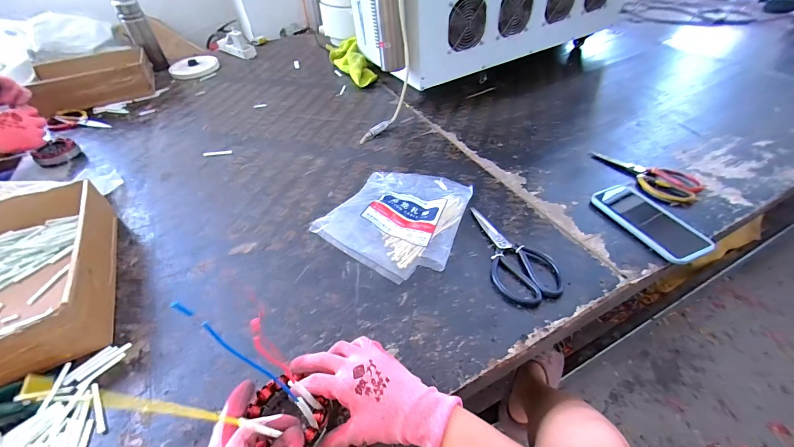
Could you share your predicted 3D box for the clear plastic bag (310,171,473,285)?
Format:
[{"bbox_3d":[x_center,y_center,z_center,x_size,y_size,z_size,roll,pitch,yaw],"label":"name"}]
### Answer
[{"bbox_3d":[0.006,-0.025,0.572,0.201,0.056,0.258,12,47,16],"label":"clear plastic bag"}]

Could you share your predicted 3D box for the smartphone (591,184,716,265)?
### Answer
[{"bbox_3d":[0.419,-0.006,0.559,0.094,0.020,0.176,-16,46,-11],"label":"smartphone"}]

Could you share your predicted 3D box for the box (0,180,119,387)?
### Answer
[{"bbox_3d":[-0.558,0.083,0.481,0.247,0.087,0.328,-21,47,-19],"label":"box"}]

